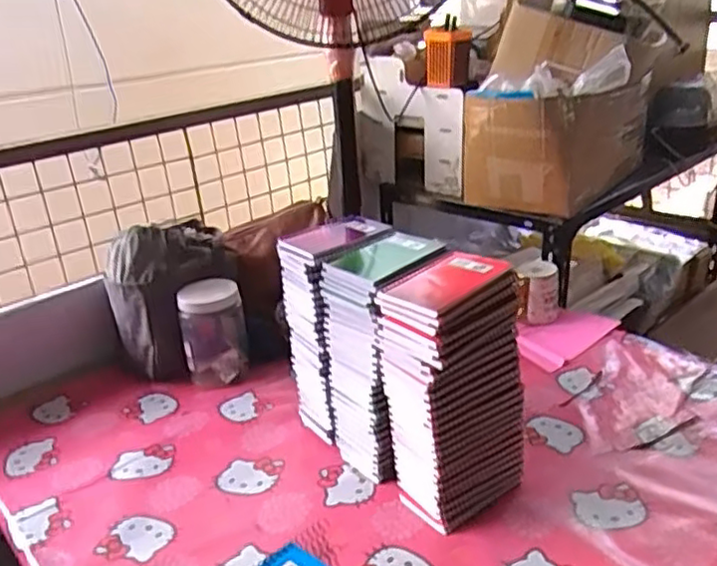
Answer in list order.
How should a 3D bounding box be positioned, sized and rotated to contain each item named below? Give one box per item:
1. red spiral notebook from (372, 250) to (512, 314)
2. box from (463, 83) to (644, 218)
[{"bbox_3d":[0.094,-0.005,0.718,0.135,0.011,0.097,-26,30,-33],"label":"red spiral notebook"},{"bbox_3d":[0.387,-0.285,1.324,0.241,0.201,0.347,16,31,40],"label":"box"}]

